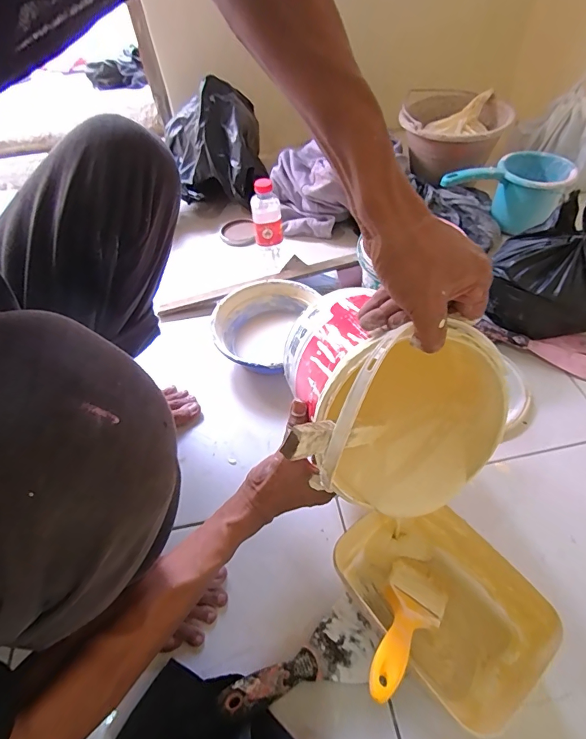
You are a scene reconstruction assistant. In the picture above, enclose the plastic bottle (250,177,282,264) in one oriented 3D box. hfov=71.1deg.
[{"bbox_3d":[-0.049,-0.275,0.783,0.055,0.166,0.046,-8,51,0],"label":"plastic bottle"}]

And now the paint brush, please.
[{"bbox_3d":[0.107,0.242,0.387,0.059,0.010,0.177,23,14,23],"label":"paint brush"}]

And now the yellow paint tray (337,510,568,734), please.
[{"bbox_3d":[0.157,0.242,0.439,0.125,0.081,0.217,-34,55,-19],"label":"yellow paint tray"}]

